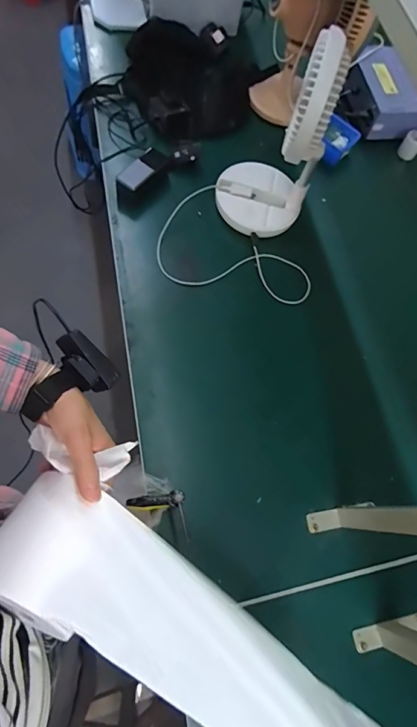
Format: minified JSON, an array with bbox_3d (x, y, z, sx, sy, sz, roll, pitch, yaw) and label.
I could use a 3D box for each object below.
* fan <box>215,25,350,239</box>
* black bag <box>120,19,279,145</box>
[{"bbox_3d":[0.129,-0.423,0.726,0.187,0.330,0.190,16,68,-1],"label":"fan"},{"bbox_3d":[-0.033,-0.726,0.972,0.377,0.100,0.328,-40,78,-13],"label":"black bag"}]

